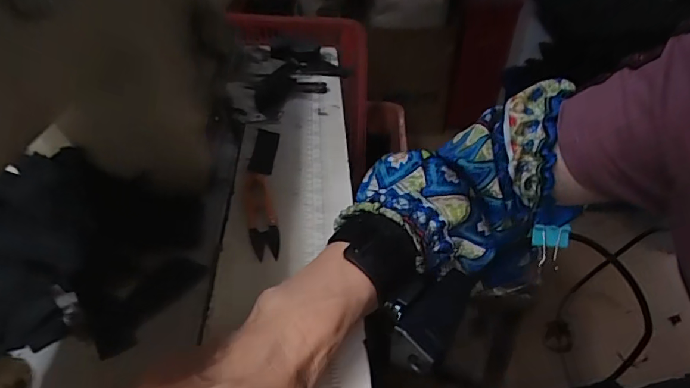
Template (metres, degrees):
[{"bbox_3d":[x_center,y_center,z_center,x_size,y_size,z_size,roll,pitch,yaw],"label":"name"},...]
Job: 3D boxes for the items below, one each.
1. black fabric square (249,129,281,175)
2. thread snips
[{"bbox_3d":[-0.083,-0.045,0.486,0.024,0.004,0.084,5,38,-5],"label":"black fabric square"},{"bbox_3d":[-0.074,0.015,0.409,0.023,0.008,0.107,-8,41,-15],"label":"thread snips"}]

